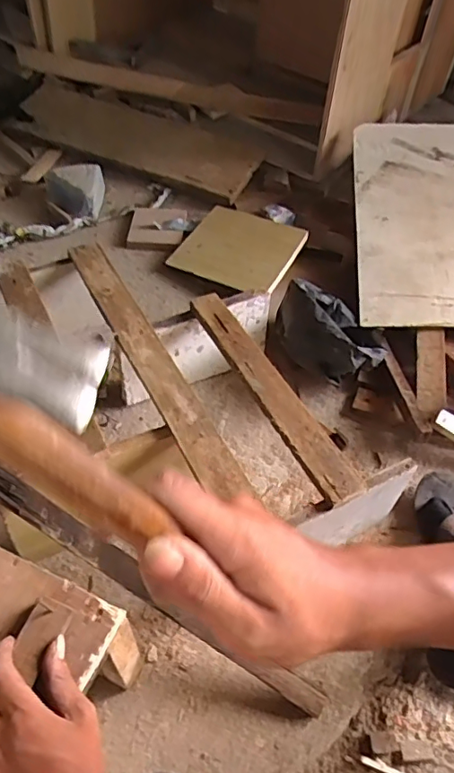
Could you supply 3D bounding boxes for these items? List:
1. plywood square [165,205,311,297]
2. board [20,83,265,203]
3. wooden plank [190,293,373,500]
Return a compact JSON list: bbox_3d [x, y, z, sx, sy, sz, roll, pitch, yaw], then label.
[{"bbox_3d":[0.027,-0.279,1.072,0.221,0.019,0.195,23,64,21],"label":"plywood square"},{"bbox_3d":[-0.232,-0.628,1.330,0.667,0.028,0.212,25,60,16],"label":"board"},{"bbox_3d":[0.053,-0.006,0.695,0.050,0.021,0.354,-22,55,-20],"label":"wooden plank"}]

